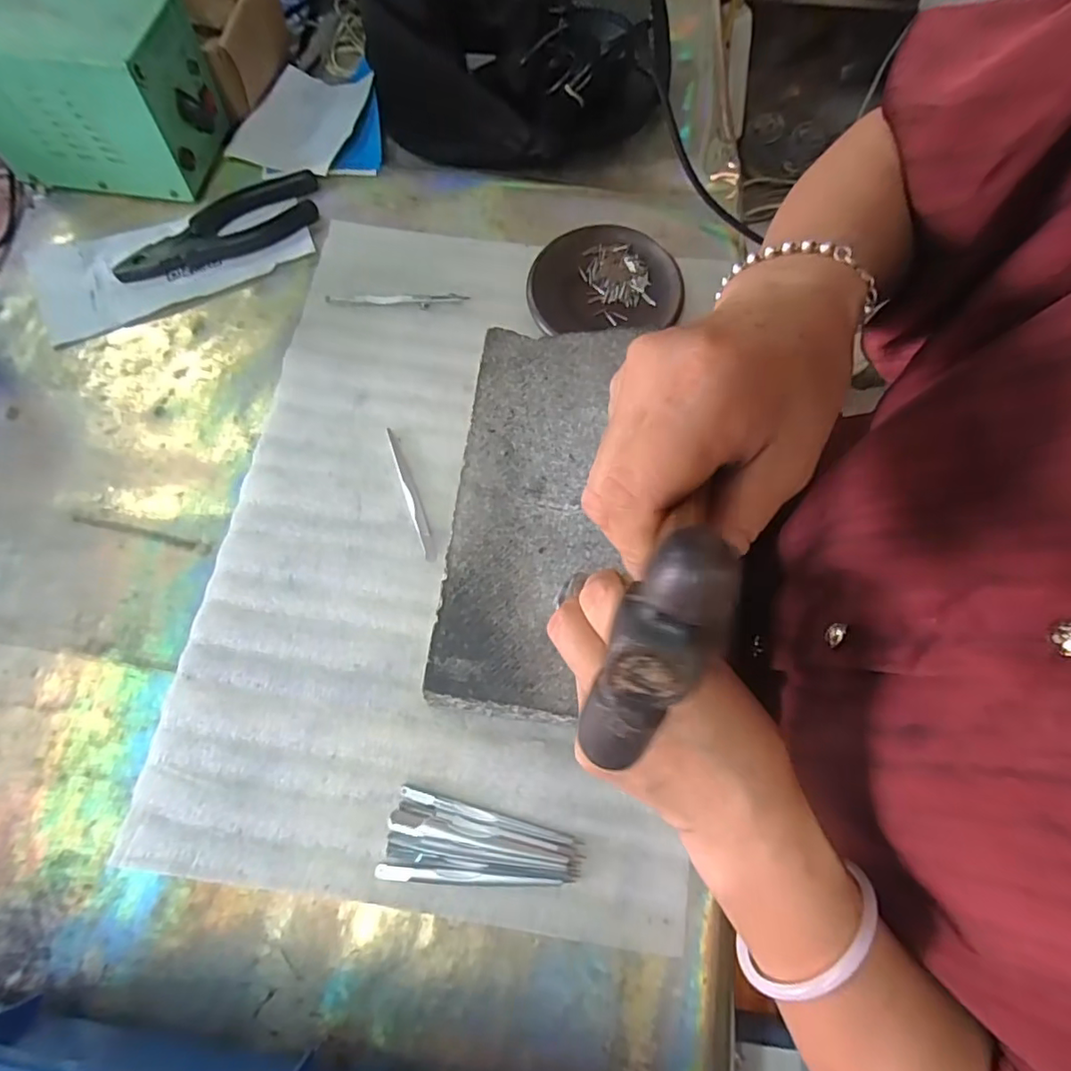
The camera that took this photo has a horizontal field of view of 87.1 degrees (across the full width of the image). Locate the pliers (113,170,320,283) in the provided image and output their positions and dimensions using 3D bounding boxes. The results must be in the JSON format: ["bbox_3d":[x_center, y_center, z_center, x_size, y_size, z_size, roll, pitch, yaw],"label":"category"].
[{"bbox_3d":[-0.246,-0.240,0.446,0.165,0.014,0.055,-33,74,-10],"label":"pliers"}]

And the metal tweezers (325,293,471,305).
[{"bbox_3d":[-0.105,-0.180,0.429,0.107,0.004,0.007,-2,71,0],"label":"metal tweezers"}]

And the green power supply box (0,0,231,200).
[{"bbox_3d":[-0.344,-0.341,0.433,0.168,0.104,0.096,7,72,3],"label":"green power supply box"}]

